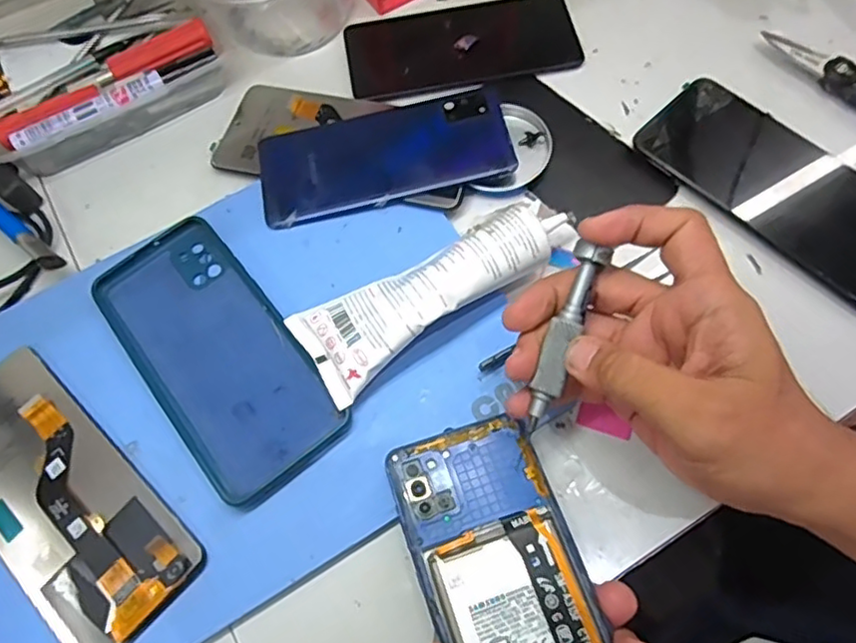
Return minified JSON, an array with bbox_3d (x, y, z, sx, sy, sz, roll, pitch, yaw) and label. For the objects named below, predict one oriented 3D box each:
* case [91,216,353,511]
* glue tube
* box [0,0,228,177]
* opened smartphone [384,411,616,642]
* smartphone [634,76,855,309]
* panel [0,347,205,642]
[{"bbox_3d":[-0.116,0.016,0.340,0.075,0.009,0.163,-37,70,-13],"label":"case"},{"bbox_3d":[0.008,-0.021,0.335,0.162,0.038,0.054,-32,69,-11],"label":"glue tube"},{"bbox_3d":[-0.221,-0.173,0.413,0.144,0.040,0.110,-29,69,-10],"label":"box"},{"bbox_3d":[0.036,0.120,0.275,0.069,0.004,0.154,-19,62,-6],"label":"opened smartphone"},{"bbox_3d":[0.210,-0.080,0.369,0.077,0.014,0.167,-42,72,-15],"label":"smartphone"},{"bbox_3d":[-0.186,0.088,0.312,0.158,0.006,0.071,40,77,18],"label":"panel"}]

